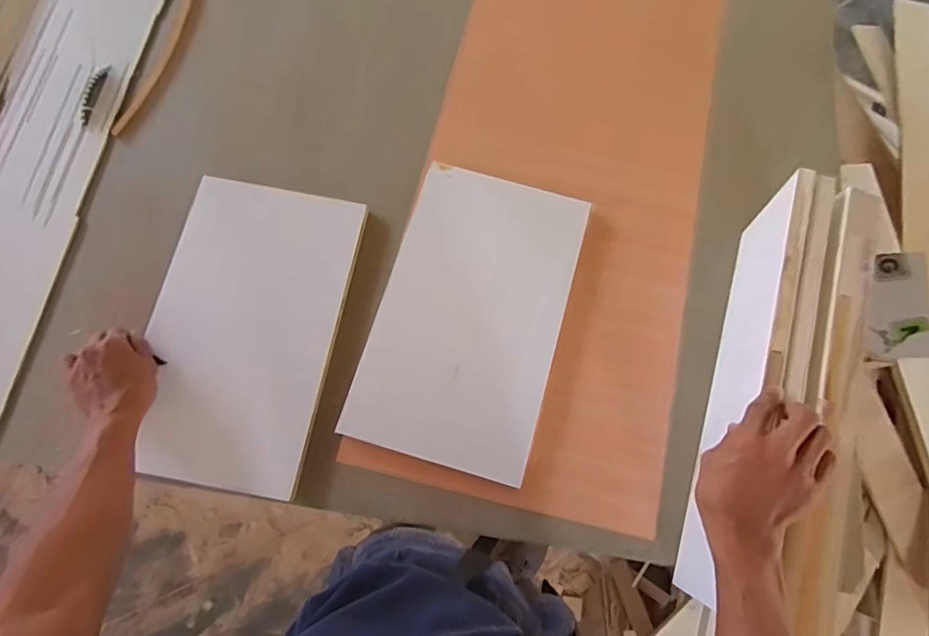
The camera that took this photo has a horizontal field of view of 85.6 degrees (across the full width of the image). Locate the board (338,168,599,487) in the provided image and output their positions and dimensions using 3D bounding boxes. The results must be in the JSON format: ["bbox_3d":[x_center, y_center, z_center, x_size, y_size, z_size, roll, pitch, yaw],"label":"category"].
[{"bbox_3d":[0.009,-0.005,0.684,0.242,0.020,0.396,16,78,3],"label":"board"}]

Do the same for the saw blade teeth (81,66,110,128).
[{"bbox_3d":[-0.571,-0.345,0.771,0.020,0.013,0.103,12,75,1],"label":"saw blade teeth"}]

